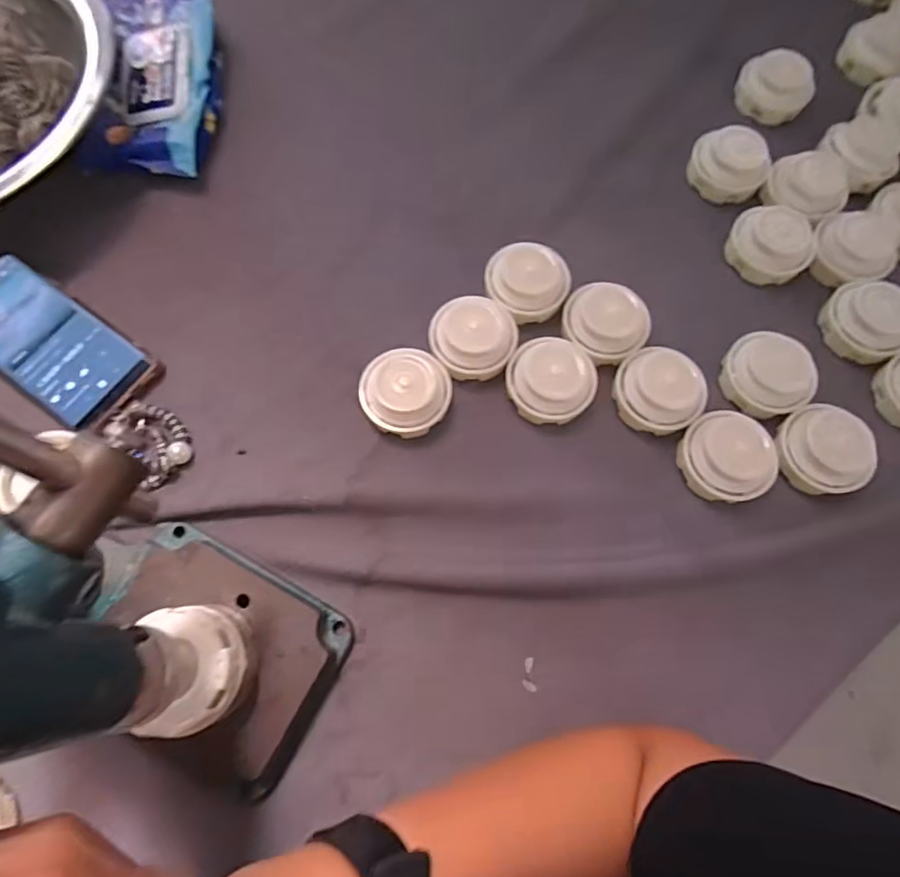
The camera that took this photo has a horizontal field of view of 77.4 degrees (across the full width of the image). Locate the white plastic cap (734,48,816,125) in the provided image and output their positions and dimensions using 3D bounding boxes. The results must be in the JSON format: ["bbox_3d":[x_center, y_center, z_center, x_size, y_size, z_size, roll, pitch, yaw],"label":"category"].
[{"bbox_3d":[0.292,-0.317,0.504,0.063,0.021,0.060,0,71,-1],"label":"white plastic cap"}]

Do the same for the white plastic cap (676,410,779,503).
[{"bbox_3d":[0.192,0.012,0.385,0.059,0.029,0.057,0,71,-1],"label":"white plastic cap"}]

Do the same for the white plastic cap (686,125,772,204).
[{"bbox_3d":[0.232,-0.229,0.467,0.061,0.034,0.052,32,74,9],"label":"white plastic cap"}]

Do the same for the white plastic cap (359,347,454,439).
[{"bbox_3d":[-0.031,-0.033,0.402,0.062,0.027,0.059,0,71,-1],"label":"white plastic cap"}]

